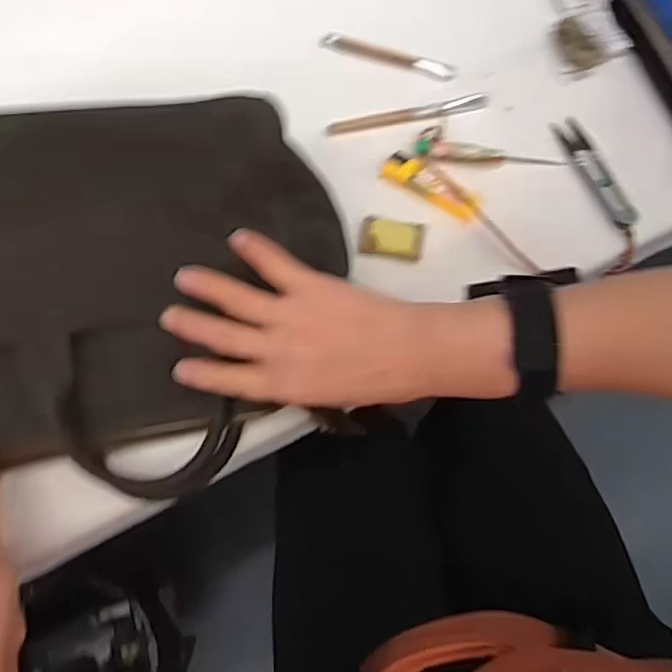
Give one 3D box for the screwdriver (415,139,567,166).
[{"bbox_3d":[0.119,-0.140,0.452,0.112,0.010,0.020,13,75,2],"label":"screwdriver"}]

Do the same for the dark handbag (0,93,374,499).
[{"bbox_3d":[-0.138,-0.017,0.367,0.286,0.102,0.216,-7,76,-3],"label":"dark handbag"}]

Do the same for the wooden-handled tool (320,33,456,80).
[{"bbox_3d":[0.043,-0.233,0.483,0.112,0.013,0.013,19,76,3],"label":"wooden-handled tool"}]

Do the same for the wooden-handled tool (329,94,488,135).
[{"bbox_3d":[0.058,-0.178,0.467,0.128,0.011,0.016,-12,76,-5],"label":"wooden-handled tool"}]

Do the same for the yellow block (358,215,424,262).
[{"bbox_3d":[0.042,-0.074,0.439,0.046,0.005,0.030,8,75,1],"label":"yellow block"}]

